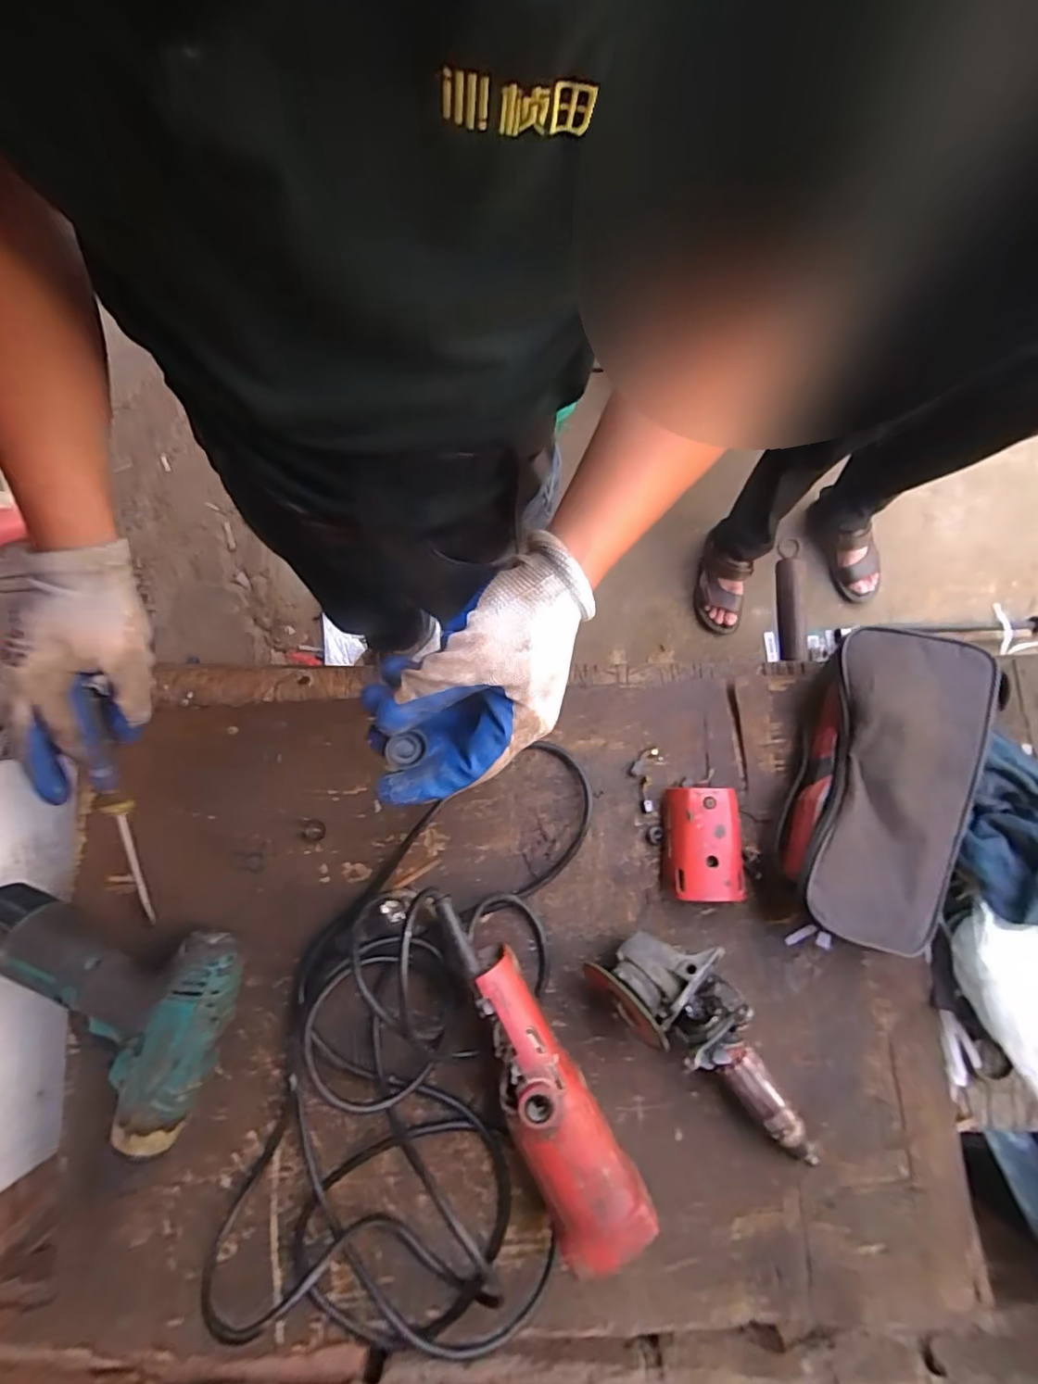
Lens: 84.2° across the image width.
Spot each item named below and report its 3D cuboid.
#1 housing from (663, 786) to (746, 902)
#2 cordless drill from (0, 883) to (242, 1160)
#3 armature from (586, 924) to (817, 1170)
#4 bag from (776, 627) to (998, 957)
[{"bbox_3d":[0.146,0.119,0.454,0.057,0.028,0.084,1,79,2],"label":"housing"},{"bbox_3d":[-0.311,0.242,0.423,0.191,0.065,0.159,12,80,4],"label":"cordless drill"},{"bbox_3d":[0.147,0.256,0.417,0.086,0.060,0.206,-43,81,-6],"label":"armature"},{"bbox_3d":[0.278,0.069,0.442,0.118,0.069,0.233,14,80,4],"label":"bag"}]

